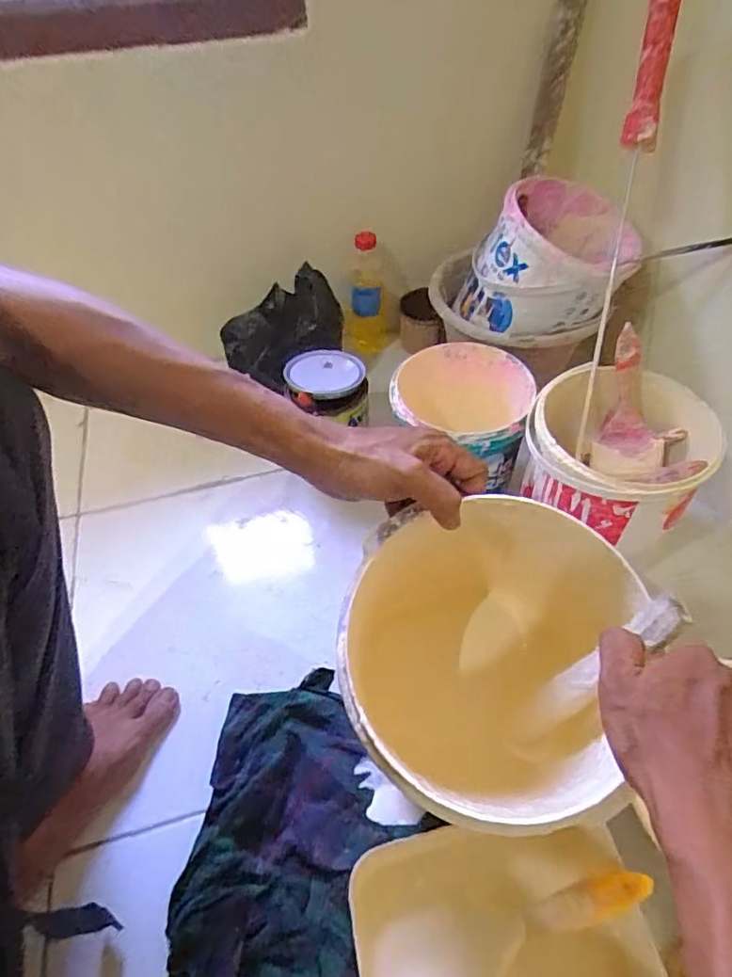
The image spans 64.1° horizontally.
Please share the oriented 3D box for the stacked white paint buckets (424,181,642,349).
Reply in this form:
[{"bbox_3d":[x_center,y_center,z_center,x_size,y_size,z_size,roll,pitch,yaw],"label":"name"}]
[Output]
[{"bbox_3d":[0.218,-0.300,0.782,0.256,0.149,0.209,8,51,9],"label":"stacked white paint buckets"}]

